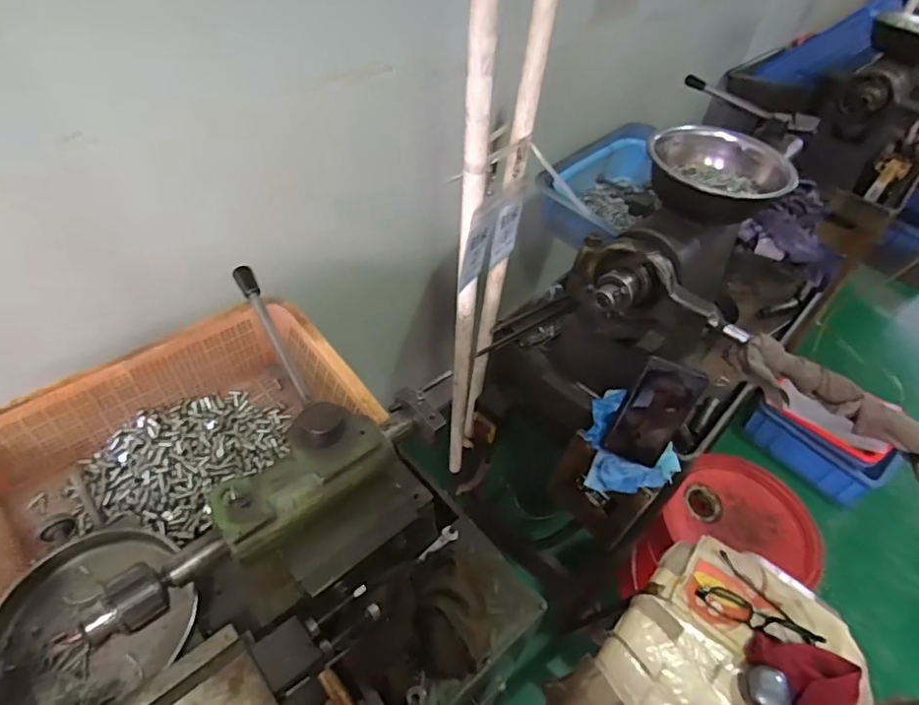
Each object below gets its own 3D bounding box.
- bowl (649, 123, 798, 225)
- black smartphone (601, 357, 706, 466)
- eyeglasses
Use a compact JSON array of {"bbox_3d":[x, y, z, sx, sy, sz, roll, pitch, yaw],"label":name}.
[{"bbox_3d":[0.327,-0.231,0.711,0.163,0.060,0.151,3,47,-4],"label":"bowl"},{"bbox_3d":[0.239,0.077,0.694,0.071,0.159,0.012,33,36,23],"label":"black smartphone"},{"bbox_3d":[0.341,0.295,0.636,0.068,0.026,0.123,-30,57,-29],"label":"eyeglasses"}]

